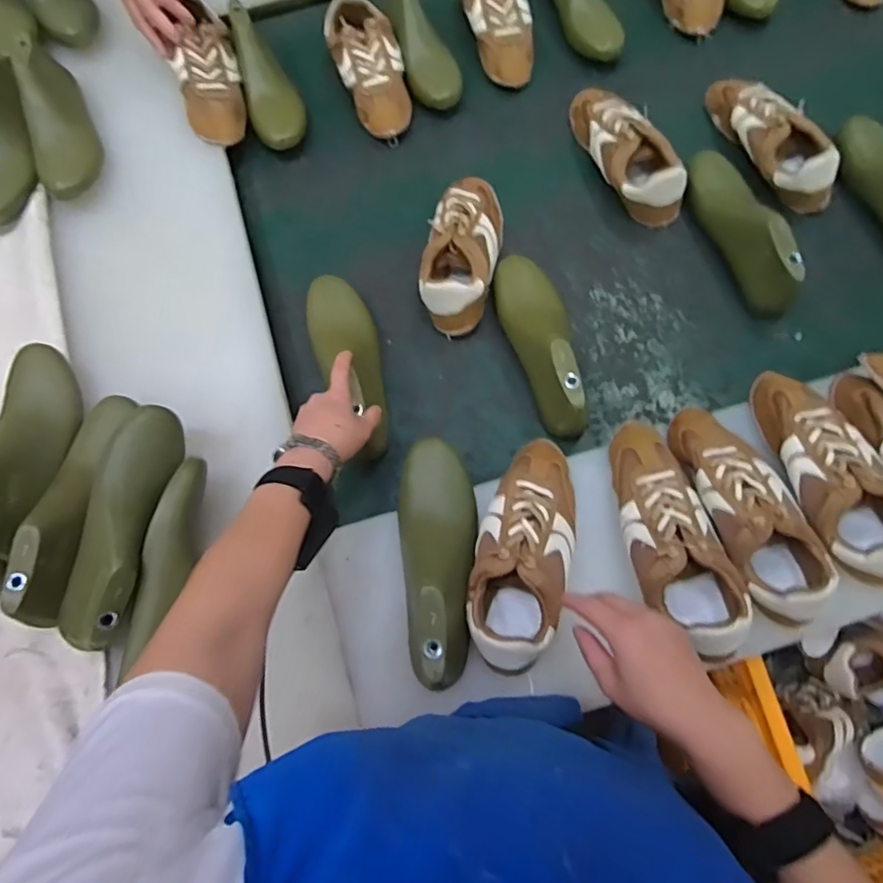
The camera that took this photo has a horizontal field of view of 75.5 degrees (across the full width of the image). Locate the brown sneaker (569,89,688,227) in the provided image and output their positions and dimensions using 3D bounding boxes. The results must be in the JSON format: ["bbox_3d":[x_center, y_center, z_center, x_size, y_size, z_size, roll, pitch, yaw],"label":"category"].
[{"bbox_3d":[0.246,-0.397,0.772,0.077,0.066,0.243,-23,73,-5],"label":"brown sneaker"}]

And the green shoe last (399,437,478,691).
[{"bbox_3d":[-0.002,0.110,0.558,0.073,0.073,0.236,-2,57,2],"label":"green shoe last"}]

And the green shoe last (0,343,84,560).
[{"bbox_3d":[-0.437,-0.002,0.604,0.074,0.074,0.235,-12,74,-1],"label":"green shoe last"}]

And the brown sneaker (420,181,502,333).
[{"bbox_3d":[0.028,-0.249,0.735,0.087,0.070,0.220,10,75,5],"label":"brown sneaker"}]

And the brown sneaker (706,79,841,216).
[{"bbox_3d":[0.436,-0.412,0.768,0.079,0.062,0.237,-25,73,-6],"label":"brown sneaker"}]

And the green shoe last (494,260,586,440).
[{"bbox_3d":[0.124,-0.128,0.687,0.074,0.089,0.250,-18,72,-4],"label":"green shoe last"}]

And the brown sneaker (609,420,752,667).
[{"bbox_3d":[0.222,0.094,0.567,0.083,0.087,0.232,-16,74,-2],"label":"brown sneaker"}]

